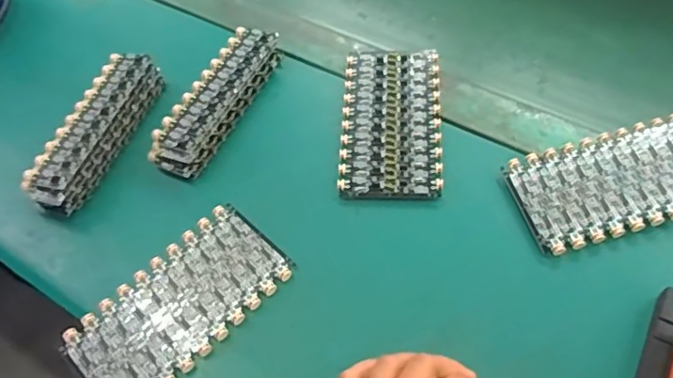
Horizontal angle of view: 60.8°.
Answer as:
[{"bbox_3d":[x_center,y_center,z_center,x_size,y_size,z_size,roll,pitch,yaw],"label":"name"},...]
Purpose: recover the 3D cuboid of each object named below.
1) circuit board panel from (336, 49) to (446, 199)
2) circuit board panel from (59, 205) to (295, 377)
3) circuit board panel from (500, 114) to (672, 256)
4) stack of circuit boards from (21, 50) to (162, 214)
[{"bbox_3d":[0.049,-0.064,0.516,0.089,0.011,0.165,1,54,5],"label":"circuit board panel"},{"bbox_3d":[-0.118,0.087,0.434,0.088,0.005,0.163,36,64,26],"label":"circuit board panel"},{"bbox_3d":[0.226,-0.006,0.461,0.162,0.014,0.087,-14,54,-6],"label":"circuit board panel"},{"bbox_3d":[-0.219,-0.053,0.521,0.050,0.033,0.163,15,56,15],"label":"stack of circuit boards"}]

